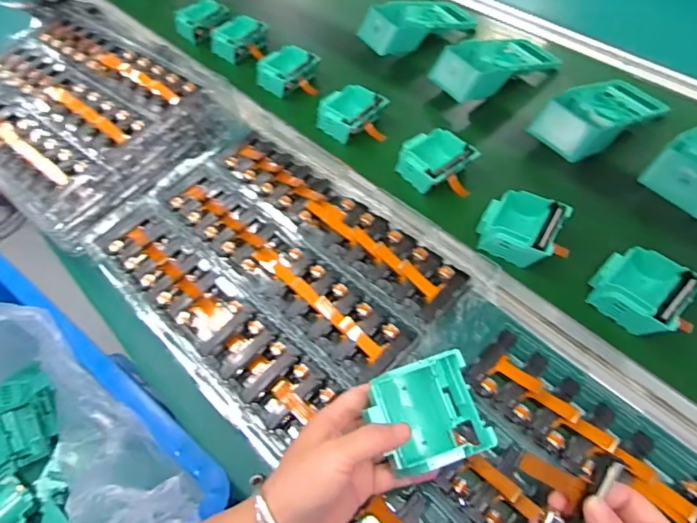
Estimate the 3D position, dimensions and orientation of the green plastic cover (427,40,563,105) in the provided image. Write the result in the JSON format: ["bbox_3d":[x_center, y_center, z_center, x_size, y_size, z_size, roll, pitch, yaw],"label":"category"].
[{"bbox_3d":[0.207,-0.291,0.677,0.185,0.062,0.095,-28,59,-14],"label":"green plastic cover"}]

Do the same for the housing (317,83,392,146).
[{"bbox_3d":[0.002,-0.204,0.644,0.077,0.037,0.079,38,67,25],"label":"housing"}]

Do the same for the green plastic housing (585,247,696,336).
[{"bbox_3d":[0.289,0.029,0.464,0.081,0.039,0.079,-40,62,-20],"label":"green plastic housing"}]

